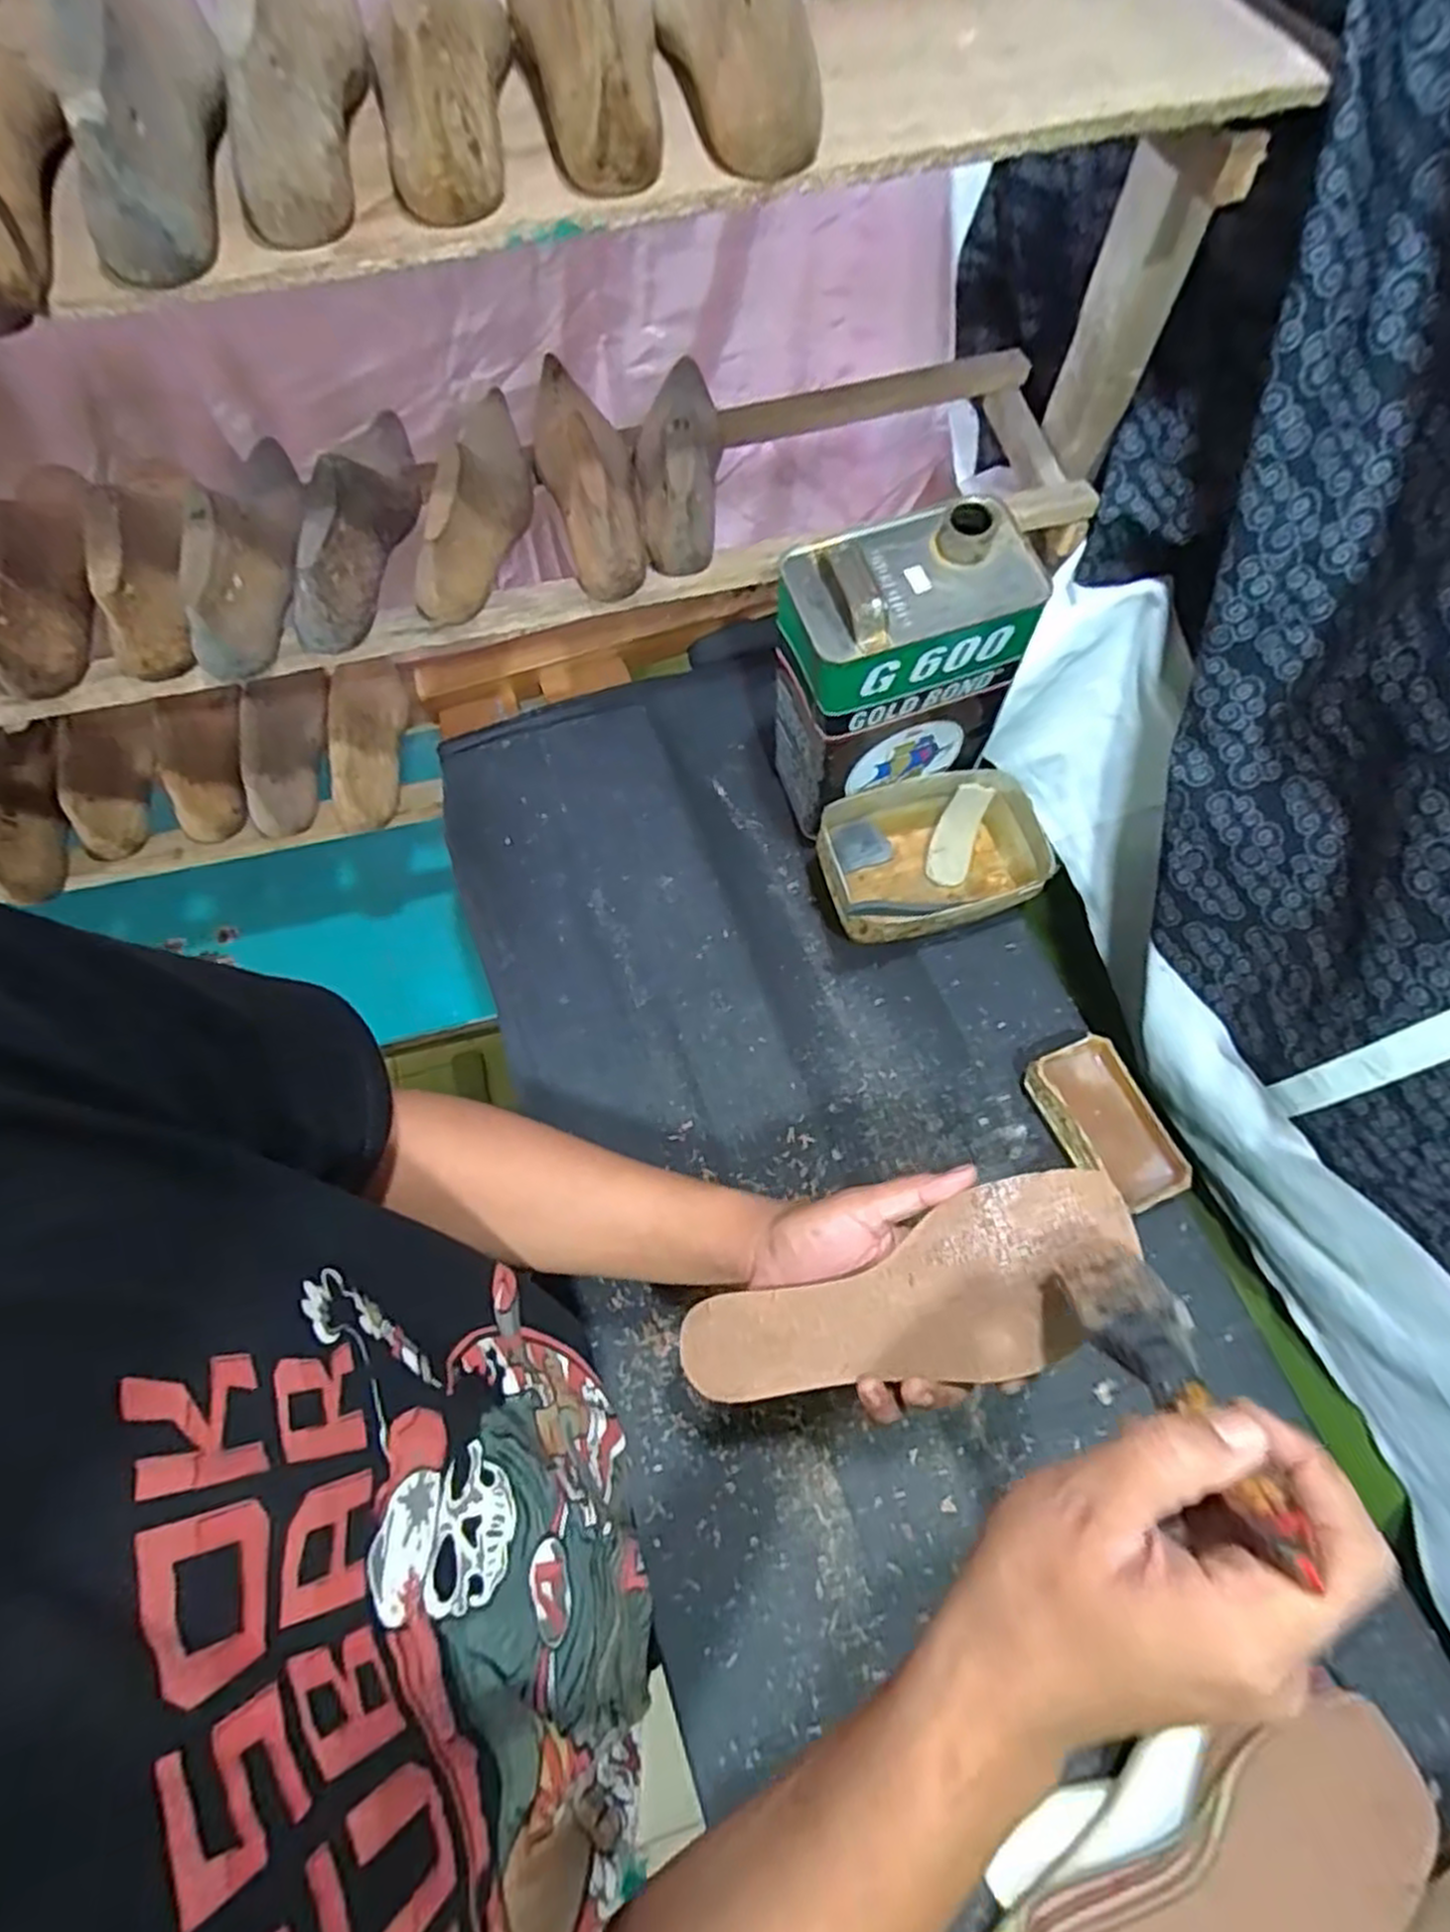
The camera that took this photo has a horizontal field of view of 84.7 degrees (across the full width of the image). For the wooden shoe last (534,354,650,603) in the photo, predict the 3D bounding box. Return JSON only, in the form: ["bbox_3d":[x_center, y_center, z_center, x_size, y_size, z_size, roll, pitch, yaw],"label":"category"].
[{"bbox_3d":[-0.114,-0.408,0.633,0.075,0.072,0.251,-10,67,-5],"label":"wooden shoe last"}]

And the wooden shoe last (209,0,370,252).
[{"bbox_3d":[-0.217,-0.449,0.393,0.053,0.074,0.167,-5,67,-2],"label":"wooden shoe last"}]

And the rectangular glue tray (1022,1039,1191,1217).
[{"bbox_3d":[0.291,0.123,0.613,0.072,0.036,0.125,-24,69,-10],"label":"rectangular glue tray"}]

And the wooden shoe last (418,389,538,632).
[{"bbox_3d":[-0.192,-0.382,0.624,0.060,0.070,0.243,3,67,1],"label":"wooden shoe last"}]

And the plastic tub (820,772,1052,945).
[{"bbox_3d":[0.179,-0.091,0.686,0.193,0.072,0.127,-15,68,-7],"label":"plastic tub"}]

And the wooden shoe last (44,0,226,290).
[{"bbox_3d":[-0.283,-0.426,0.392,0.056,0.076,0.169,-7,67,-3],"label":"wooden shoe last"}]

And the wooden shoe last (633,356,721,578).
[{"bbox_3d":[-0.040,-0.424,0.639,0.071,0.069,0.221,-1,67,-1],"label":"wooden shoe last"}]

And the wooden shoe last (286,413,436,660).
[{"bbox_3d":[-0.279,-0.348,0.602,0.056,0.070,0.232,1,67,0],"label":"wooden shoe last"}]

